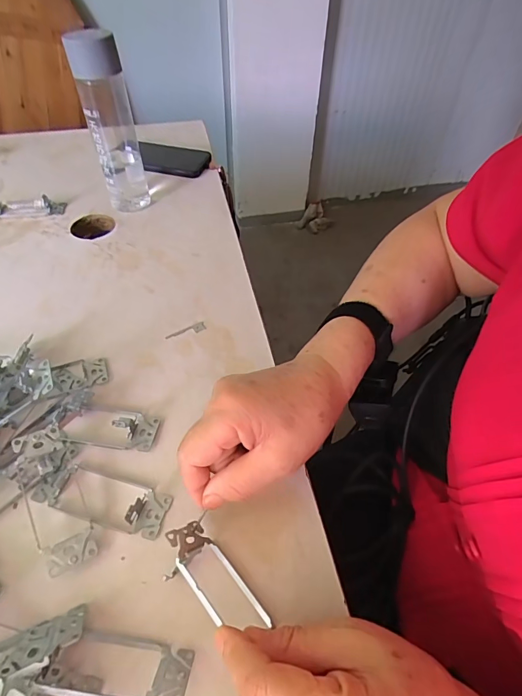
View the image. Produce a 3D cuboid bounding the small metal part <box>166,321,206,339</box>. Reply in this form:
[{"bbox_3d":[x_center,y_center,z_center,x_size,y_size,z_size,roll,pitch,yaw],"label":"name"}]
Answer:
[{"bbox_3d":[-0.082,-0.019,0.425,0.043,0.004,0.013,-19,53,-16],"label":"small metal part"}]

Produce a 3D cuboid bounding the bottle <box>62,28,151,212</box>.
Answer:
[{"bbox_3d":[-0.194,-0.287,0.512,0.056,0.207,0.069,-12,52,-11],"label":"bottle"}]

